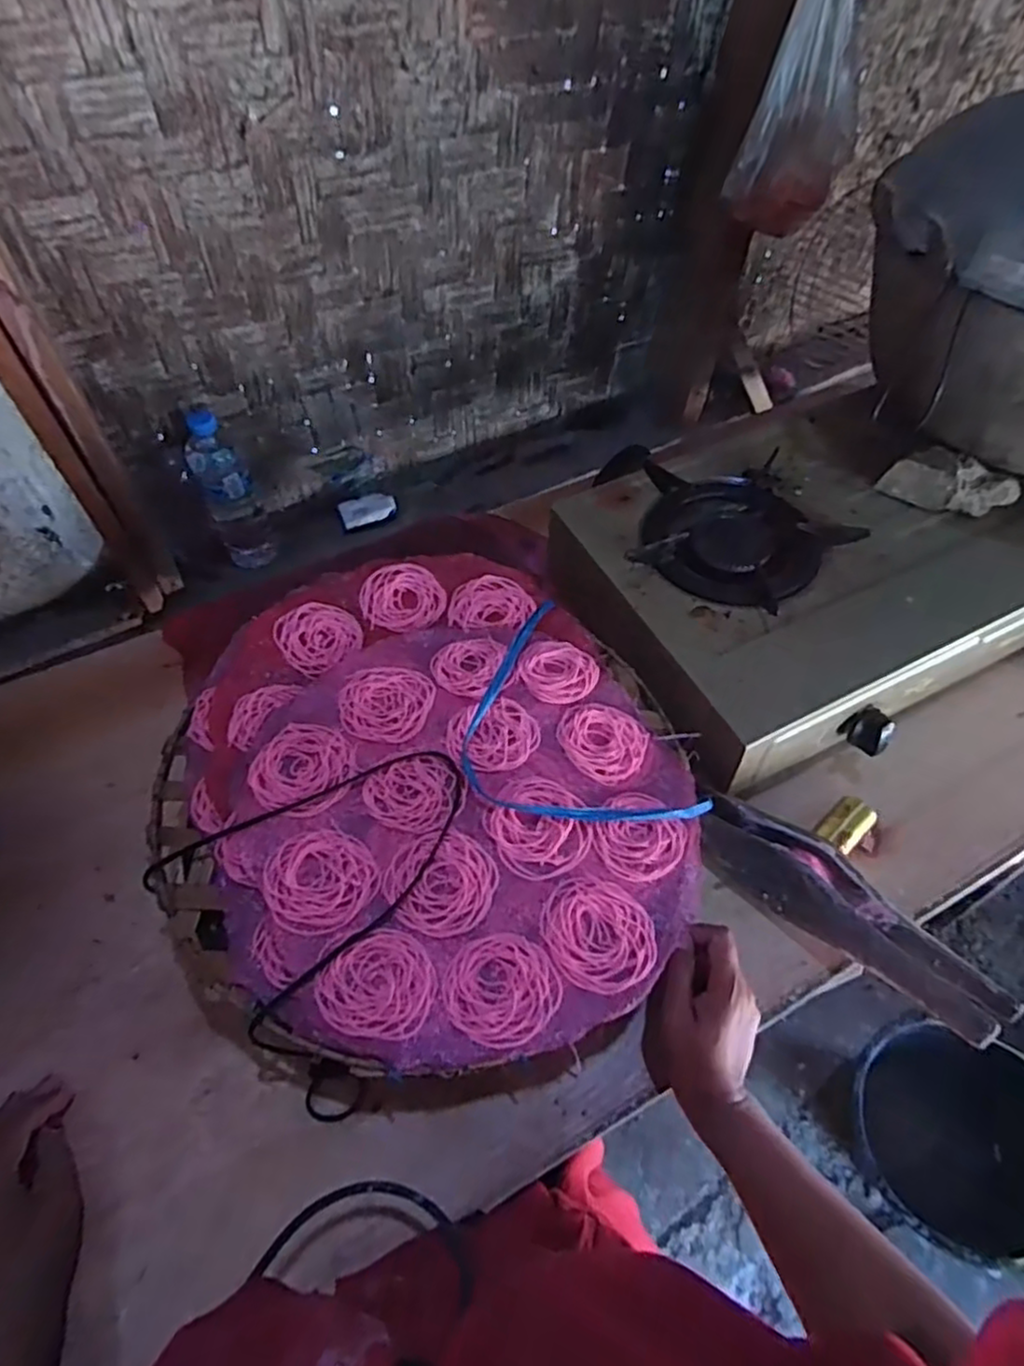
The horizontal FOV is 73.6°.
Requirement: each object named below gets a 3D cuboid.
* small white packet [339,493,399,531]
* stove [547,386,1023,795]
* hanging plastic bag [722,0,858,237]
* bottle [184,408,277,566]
[{"bbox_3d":[-0.209,-0.253,1.001,0.080,0.014,0.052,-15,56,-10],"label":"small white packet"},{"bbox_3d":[0.376,-0.158,0.750,0.619,0.112,0.393,-22,57,-15],"label":"stove"},{"bbox_3d":[0.335,-0.672,0.767,0.119,0.277,0.113,20,57,15],"label":"hanging plastic bag"},{"bbox_3d":[-0.368,-0.243,0.892,0.059,0.220,0.057,-21,57,-14],"label":"bottle"}]

